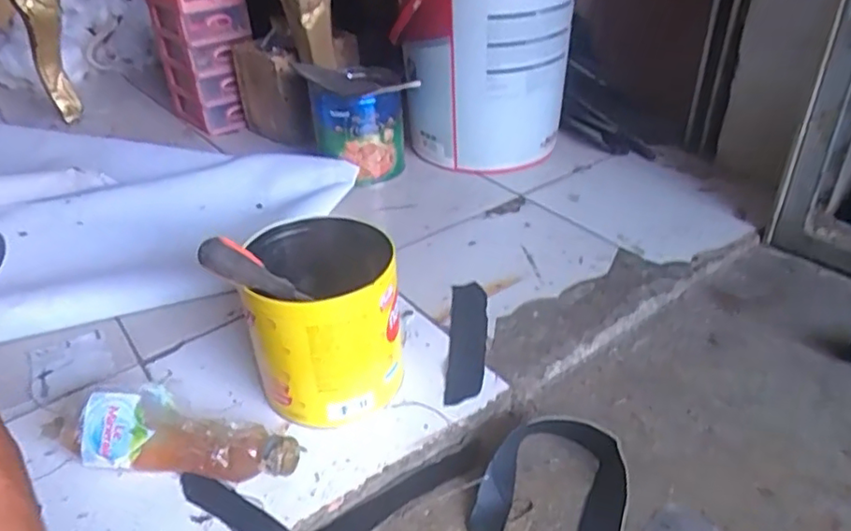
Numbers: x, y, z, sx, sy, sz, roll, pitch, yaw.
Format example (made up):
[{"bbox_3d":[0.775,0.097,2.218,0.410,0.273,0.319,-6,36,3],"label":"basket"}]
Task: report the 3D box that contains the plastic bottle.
[{"bbox_3d":[-0.218,0.156,0.567,0.219,0.058,0.069,4,36,11],"label":"plastic bottle"}]

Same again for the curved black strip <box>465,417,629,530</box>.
[{"bbox_3d":[0.103,0.203,0.518,0.119,0.028,0.174,13,37,23],"label":"curved black strip"}]

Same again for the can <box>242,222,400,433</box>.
[{"bbox_3d":[-0.099,0.056,0.624,0.142,0.155,0.146,-8,36,-6],"label":"can"}]

